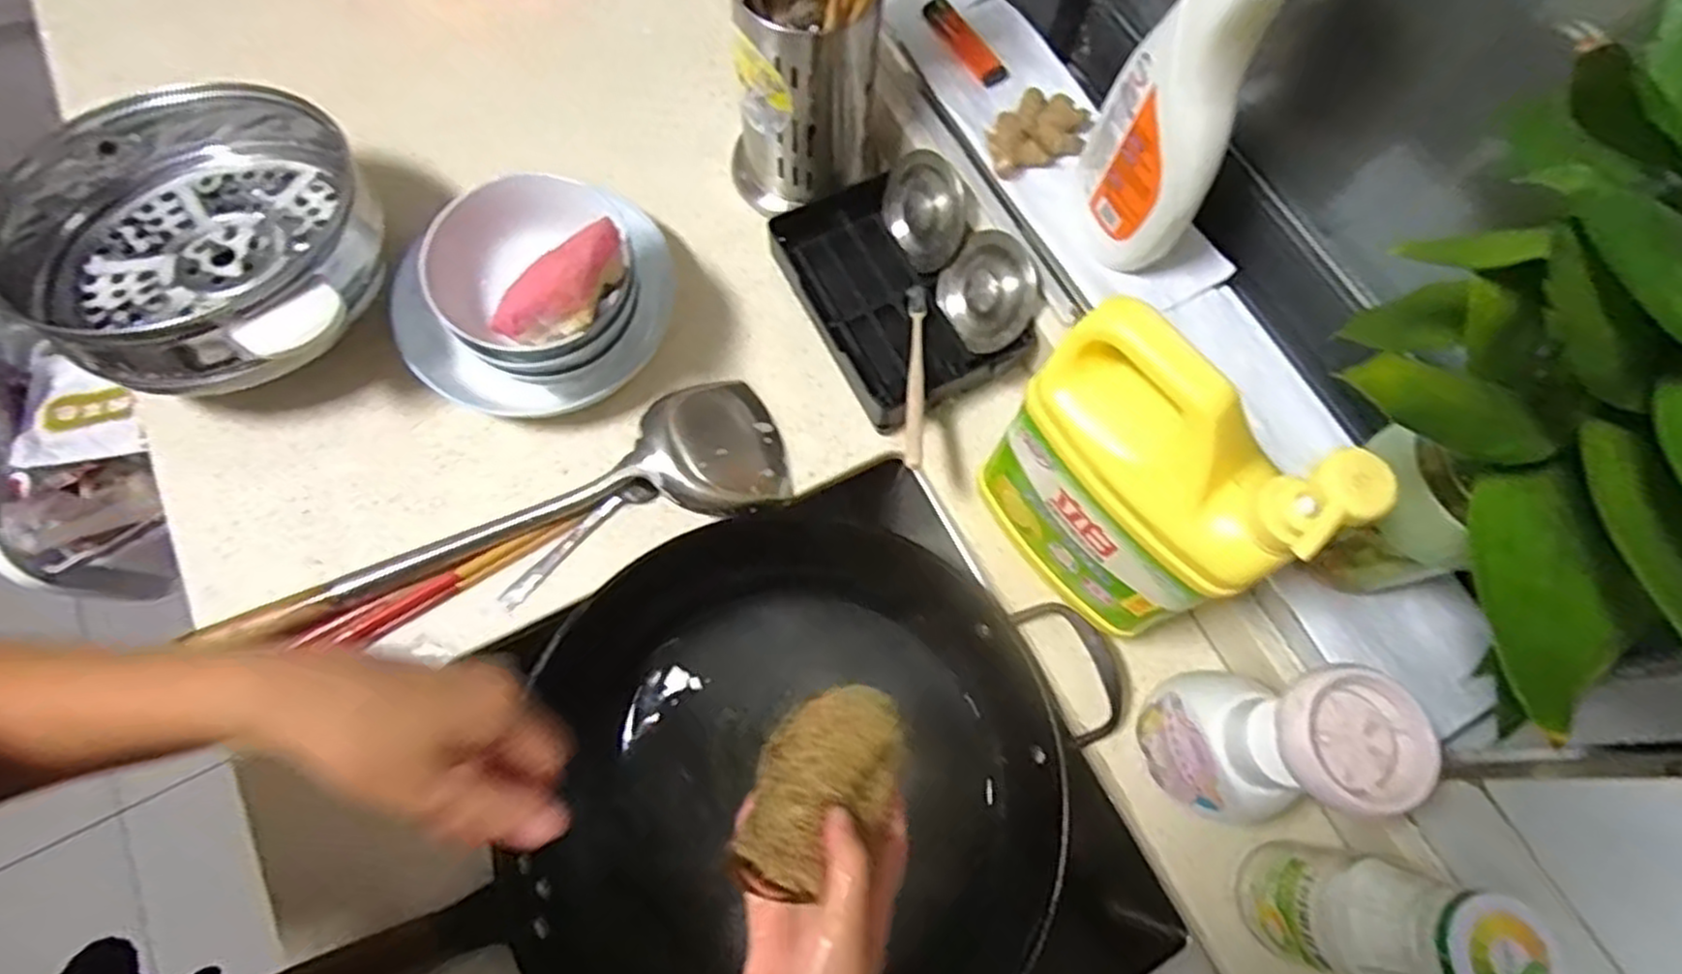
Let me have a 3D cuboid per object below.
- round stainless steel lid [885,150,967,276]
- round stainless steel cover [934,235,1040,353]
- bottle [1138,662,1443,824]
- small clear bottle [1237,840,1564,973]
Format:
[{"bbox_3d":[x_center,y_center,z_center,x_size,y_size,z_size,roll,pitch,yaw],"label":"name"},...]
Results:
[{"bbox_3d":[0.062,-0.206,0.575,0.014,0.066,0.081,-21,76,-49],"label":"round stainless steel lid"},{"bbox_3d":[0.107,-0.139,0.559,0.010,0.073,0.078,-6,64,-50],"label":"round stainless steel cover"},{"bbox_3d":[0.221,0.139,0.420,0.069,0.178,0.063,41,73,12],"label":"bottle"},{"bbox_3d":[0.266,0.218,0.397,0.053,0.171,0.054,1,70,-2],"label":"small clear bottle"}]

